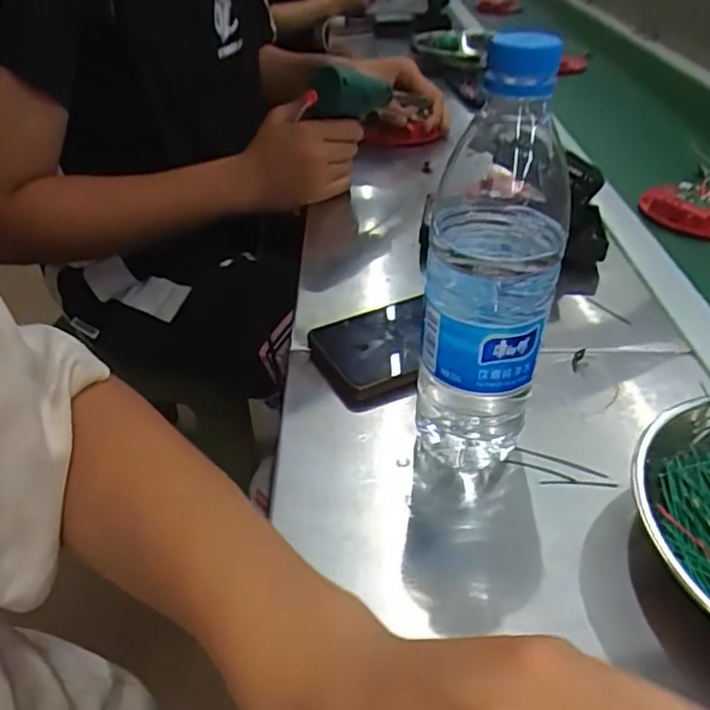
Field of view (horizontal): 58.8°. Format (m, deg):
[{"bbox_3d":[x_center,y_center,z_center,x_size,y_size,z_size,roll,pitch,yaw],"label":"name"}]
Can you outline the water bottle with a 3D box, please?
[{"bbox_3d":[0.068,-0.035,0.319,0.065,0.217,0.065,9,38,11],"label":"water bottle"}]

